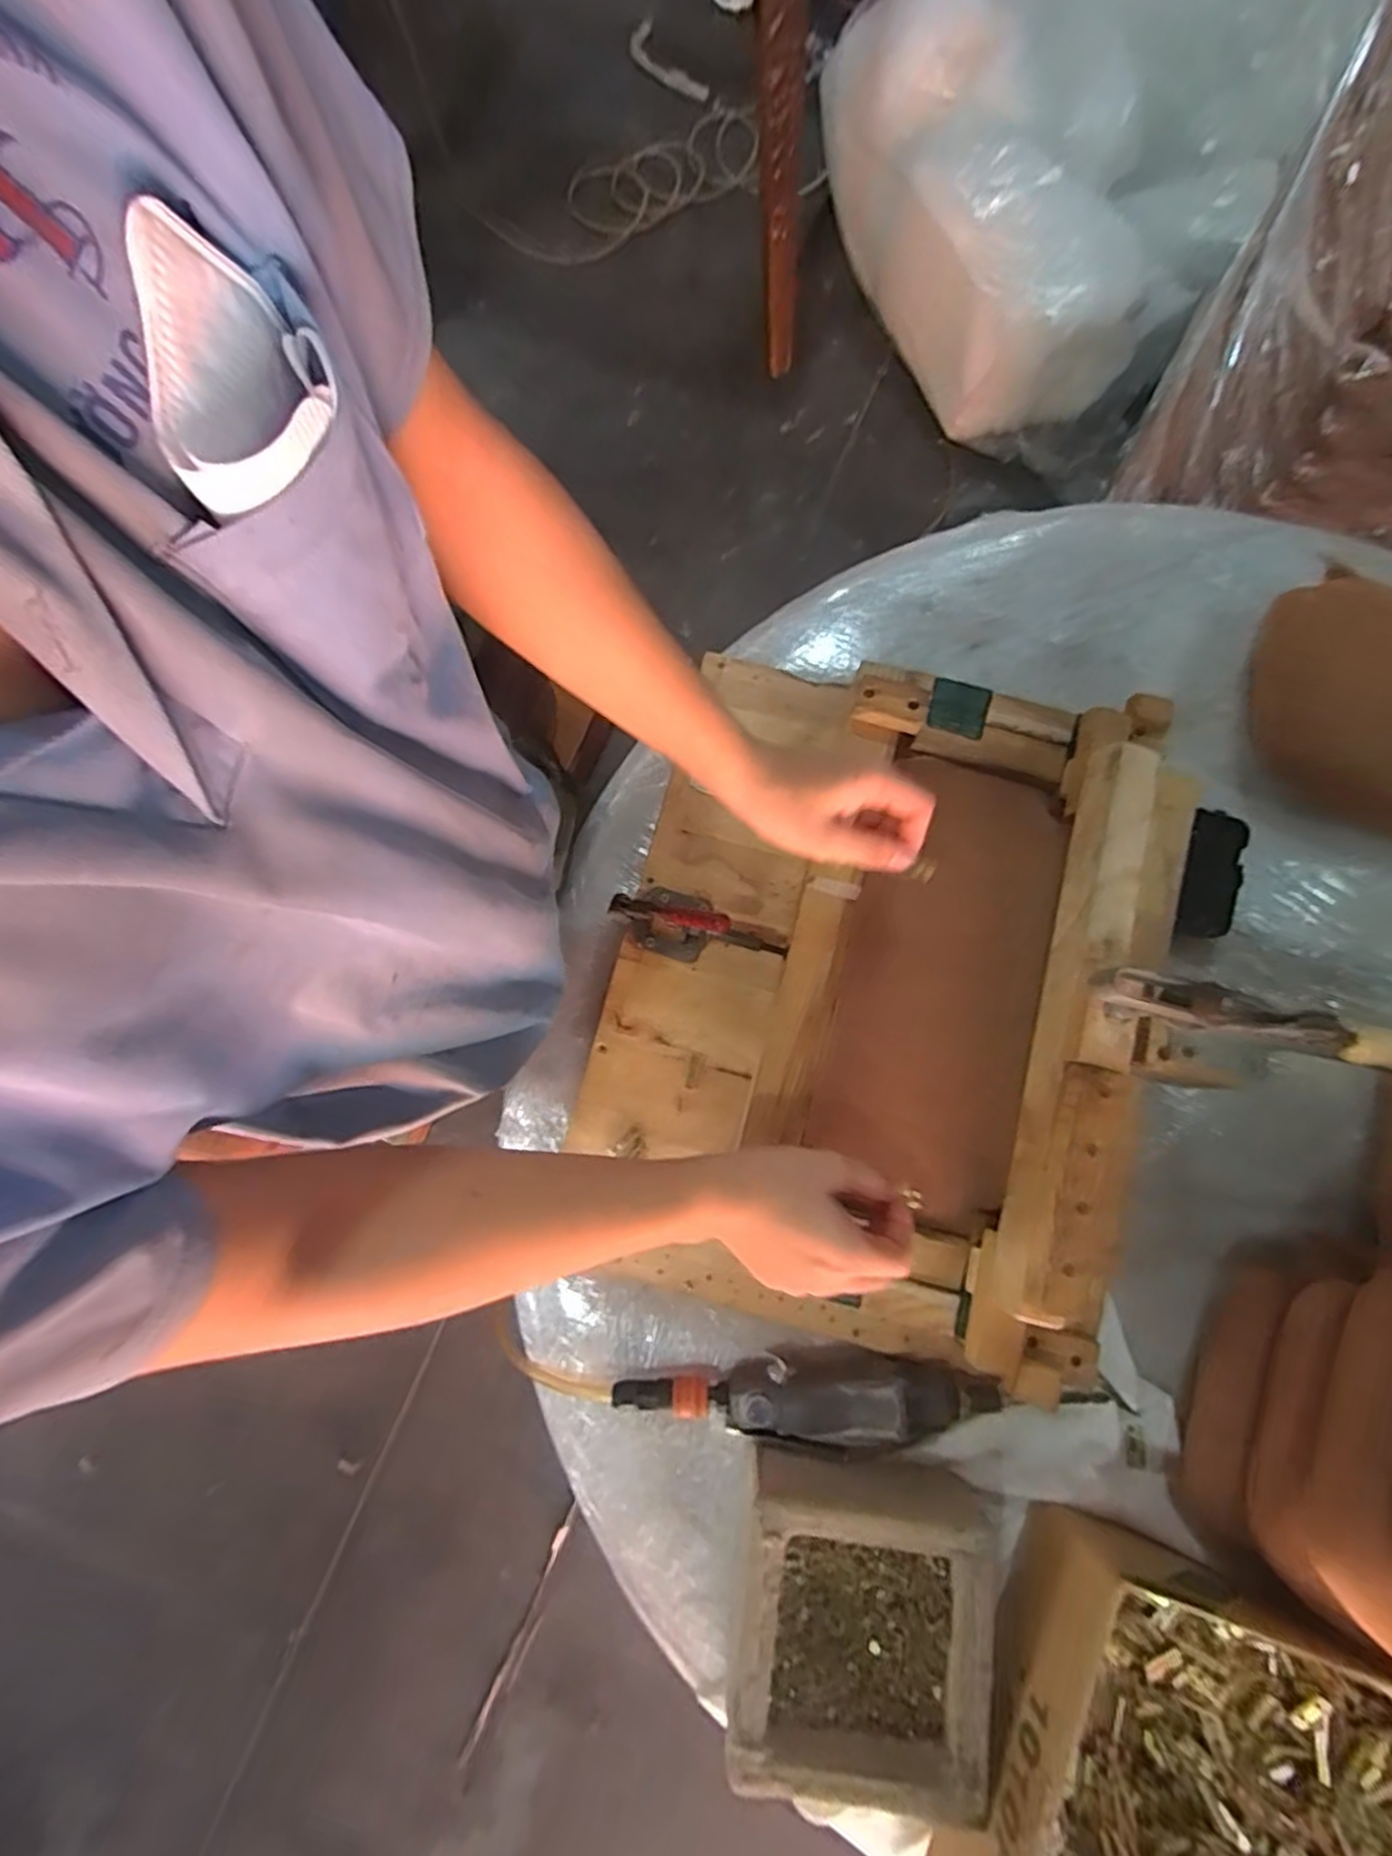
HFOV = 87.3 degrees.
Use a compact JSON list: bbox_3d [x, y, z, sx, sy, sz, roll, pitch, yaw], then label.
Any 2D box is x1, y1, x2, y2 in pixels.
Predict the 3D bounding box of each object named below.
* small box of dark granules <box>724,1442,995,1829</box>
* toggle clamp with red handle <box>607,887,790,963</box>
[{"bbox_3d":[0.110,0.483,0.513,0.175,0.065,0.182,7,80,3],"label":"small box of dark granules"},{"bbox_3d":[0.000,-0.001,0.586,0.143,0.069,0.055,22,81,5],"label":"toggle clamp with red handle"}]

